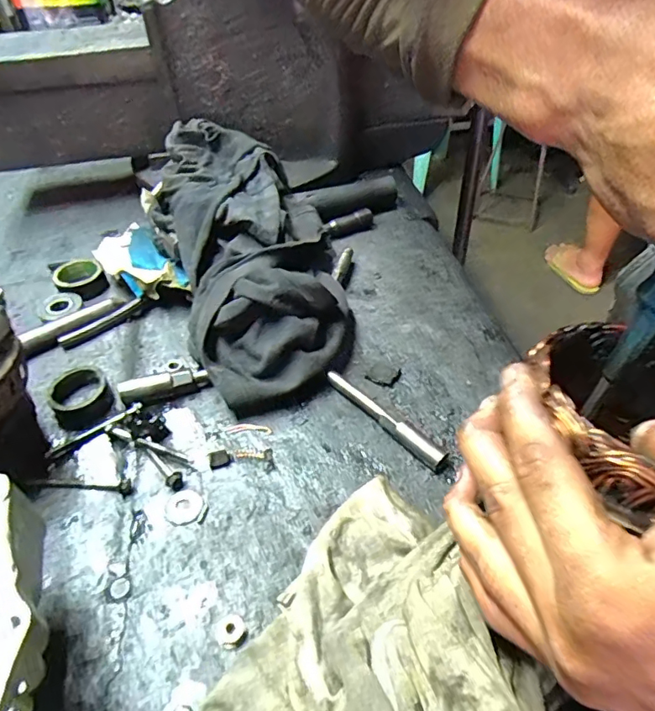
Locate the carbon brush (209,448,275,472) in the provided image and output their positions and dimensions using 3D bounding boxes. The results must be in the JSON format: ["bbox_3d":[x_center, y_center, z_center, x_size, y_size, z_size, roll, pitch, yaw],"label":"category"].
[{"bbox_3d":[-0.054,0.064,0.318,0.040,0.009,0.013,0,45,2],"label":"carbon brush"}]

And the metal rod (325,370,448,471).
[{"bbox_3d":[0.037,0.042,0.339,0.009,0.014,0.100,-33,52,-27],"label":"metal rod"}]

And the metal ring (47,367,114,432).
[{"bbox_3d":[-0.169,0.027,0.345,0.037,0.018,0.037,-29,51,-25],"label":"metal ring"}]

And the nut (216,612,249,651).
[{"bbox_3d":[-0.047,0.133,0.245,0.014,0.006,0.016,-33,52,-27],"label":"nut"}]

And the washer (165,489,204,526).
[{"bbox_3d":[-0.084,0.087,0.295,0.021,0.004,0.022,-1,45,1],"label":"washer"}]

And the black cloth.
[{"bbox_3d":[-0.067,-0.092,0.421,0.135,0.084,0.294,-13,46,-10],"label":"black cloth"}]

